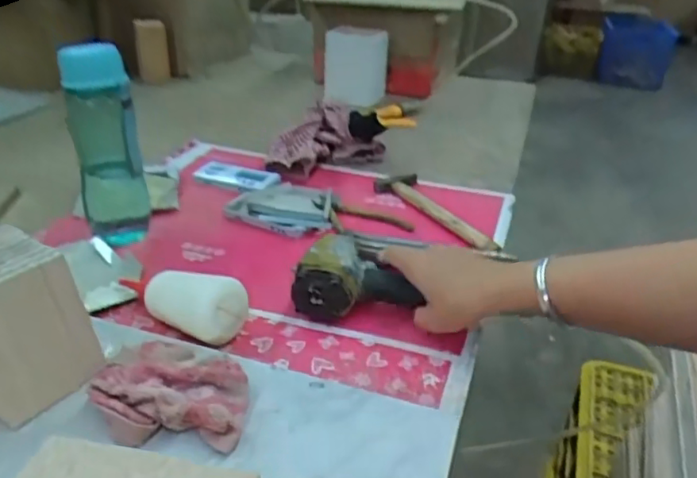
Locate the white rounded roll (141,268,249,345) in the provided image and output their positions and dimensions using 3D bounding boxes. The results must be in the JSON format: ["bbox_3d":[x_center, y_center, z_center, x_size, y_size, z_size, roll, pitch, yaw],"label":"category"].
[{"bbox_3d":[-0.149,0.062,0.587,0.103,0.059,0.055,20,32,27],"label":"white rounded roll"}]

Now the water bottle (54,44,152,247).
[{"bbox_3d":[-0.283,-0.108,0.706,0.081,0.233,0.065,-11,32,-26],"label":"water bottle"}]

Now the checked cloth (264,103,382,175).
[{"bbox_3d":[-0.060,-0.164,0.987,0.207,0.063,0.146,-18,35,-35],"label":"checked cloth"}]

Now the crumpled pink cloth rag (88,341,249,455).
[{"bbox_3d":[-0.142,0.122,0.487,0.126,0.041,0.106,3,30,5],"label":"crumpled pink cloth rag"}]

